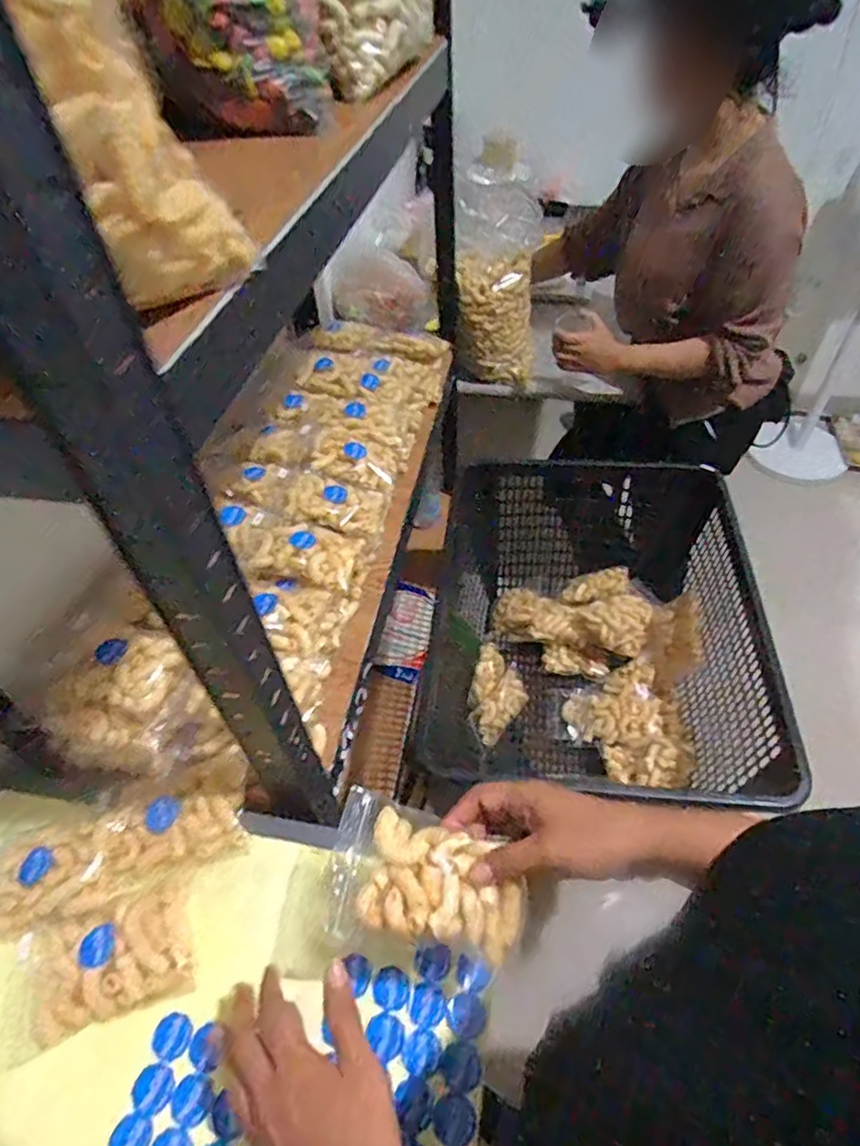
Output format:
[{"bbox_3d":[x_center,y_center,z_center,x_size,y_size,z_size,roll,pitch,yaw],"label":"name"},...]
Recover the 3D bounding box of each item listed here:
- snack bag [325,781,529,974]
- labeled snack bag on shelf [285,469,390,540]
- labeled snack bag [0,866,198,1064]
[{"bbox_3d":[-0.001,0.211,0.432,0.133,0.026,0.084,9,51,11],"label":"snack bag"},{"bbox_3d":[-0.111,-0.082,0.754,0.108,0.049,0.083,6,49,9],"label":"labeled snack bag on shelf"},{"bbox_3d":[-0.254,0.287,0.472,0.130,0.020,0.093,-17,50,-11],"label":"labeled snack bag"}]

